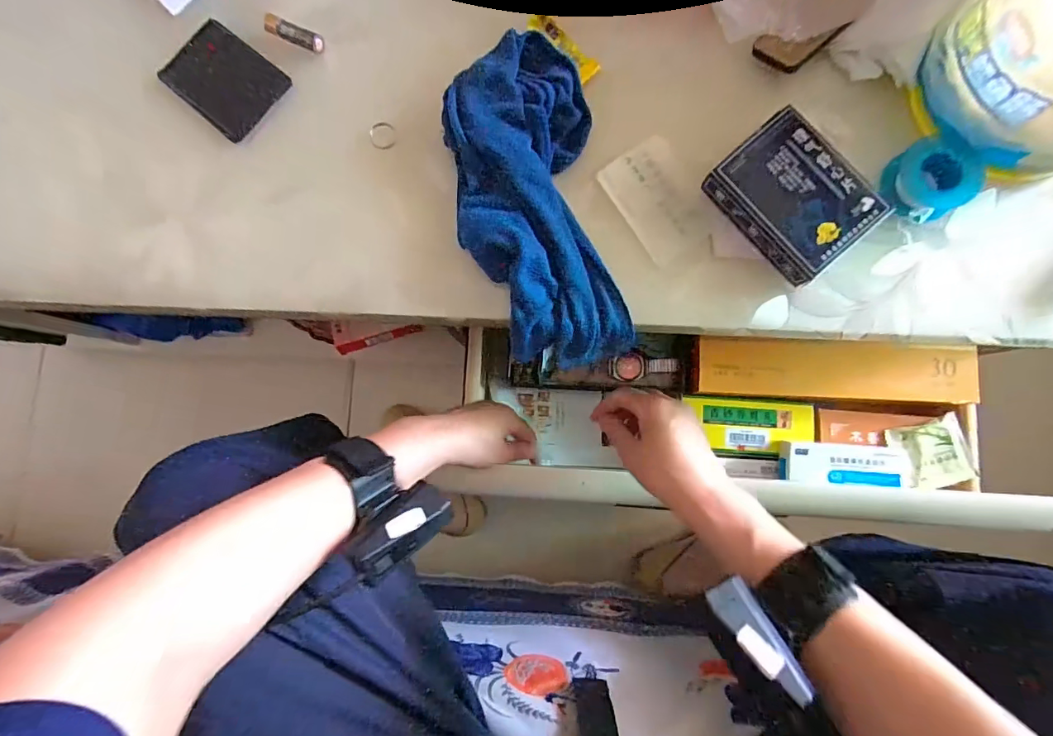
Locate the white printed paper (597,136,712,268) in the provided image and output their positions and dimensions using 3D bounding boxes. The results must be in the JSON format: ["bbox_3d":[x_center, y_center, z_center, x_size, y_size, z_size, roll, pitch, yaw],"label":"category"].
[{"bbox_3d":[0.099,-0.125,0.349,0.059,0.006,0.087,-32,83,0],"label":"white printed paper"}]

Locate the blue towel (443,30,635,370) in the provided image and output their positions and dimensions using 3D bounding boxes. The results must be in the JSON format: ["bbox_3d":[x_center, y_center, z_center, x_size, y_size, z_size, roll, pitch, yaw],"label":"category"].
[{"bbox_3d":[0.004,-0.119,0.338,0.102,0.036,0.231,-11,84,2],"label":"blue towel"}]

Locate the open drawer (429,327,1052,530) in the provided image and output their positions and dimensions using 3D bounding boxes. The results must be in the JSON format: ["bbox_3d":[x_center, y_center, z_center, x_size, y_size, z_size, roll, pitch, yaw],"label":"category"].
[{"bbox_3d":[0.192,0.061,0.524,0.554,0.085,0.185,0,81,14],"label":"open drawer"}]

